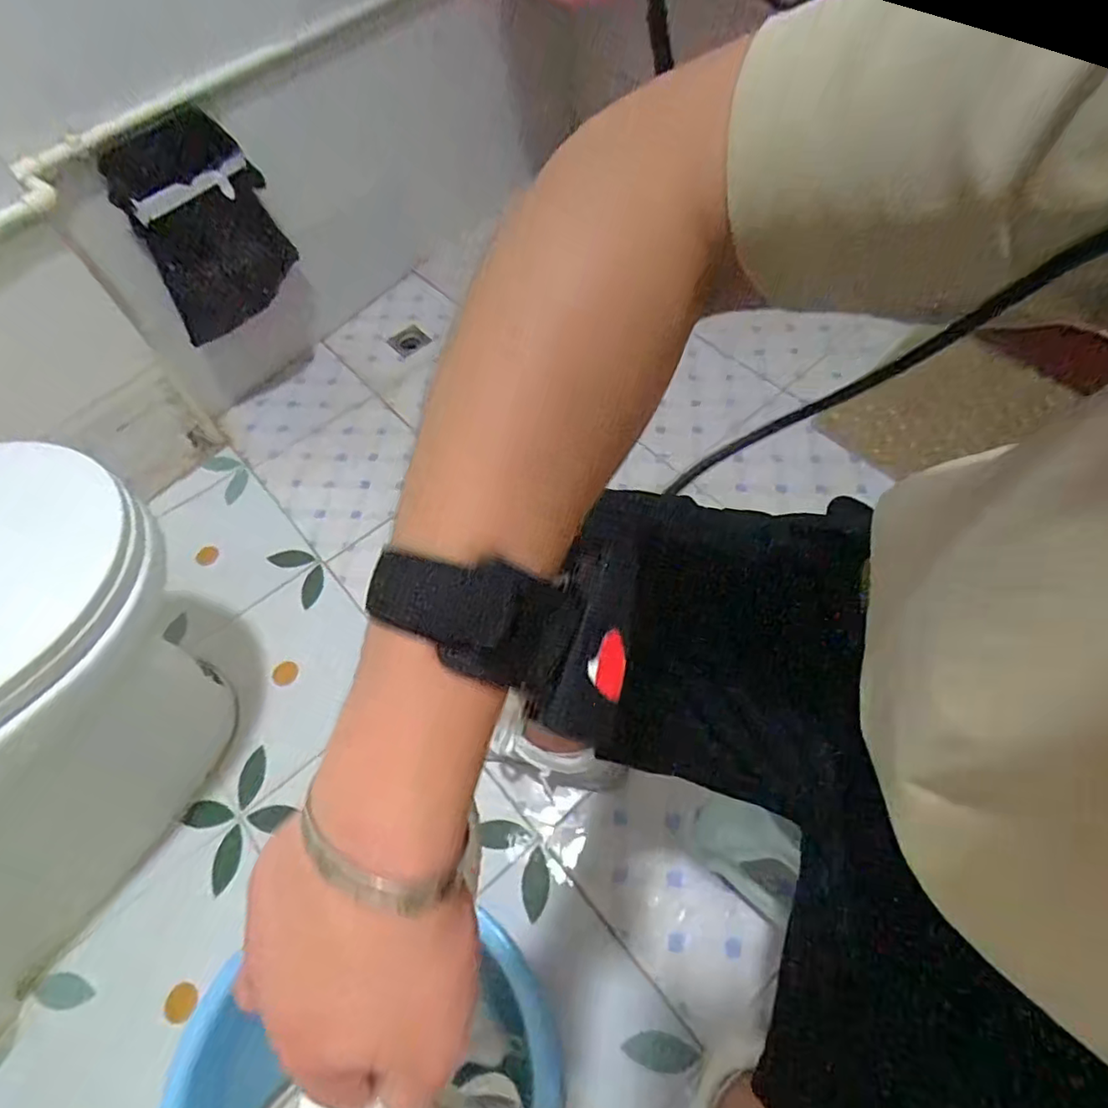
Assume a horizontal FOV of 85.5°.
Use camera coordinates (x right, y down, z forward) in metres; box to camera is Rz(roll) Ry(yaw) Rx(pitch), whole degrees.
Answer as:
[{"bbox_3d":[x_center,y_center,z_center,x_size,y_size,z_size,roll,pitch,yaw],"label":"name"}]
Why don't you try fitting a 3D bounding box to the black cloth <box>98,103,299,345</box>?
[{"bbox_3d":[-0.552,-0.513,0.959,0.214,0.336,0.065,-28,62,-12],"label":"black cloth"}]

